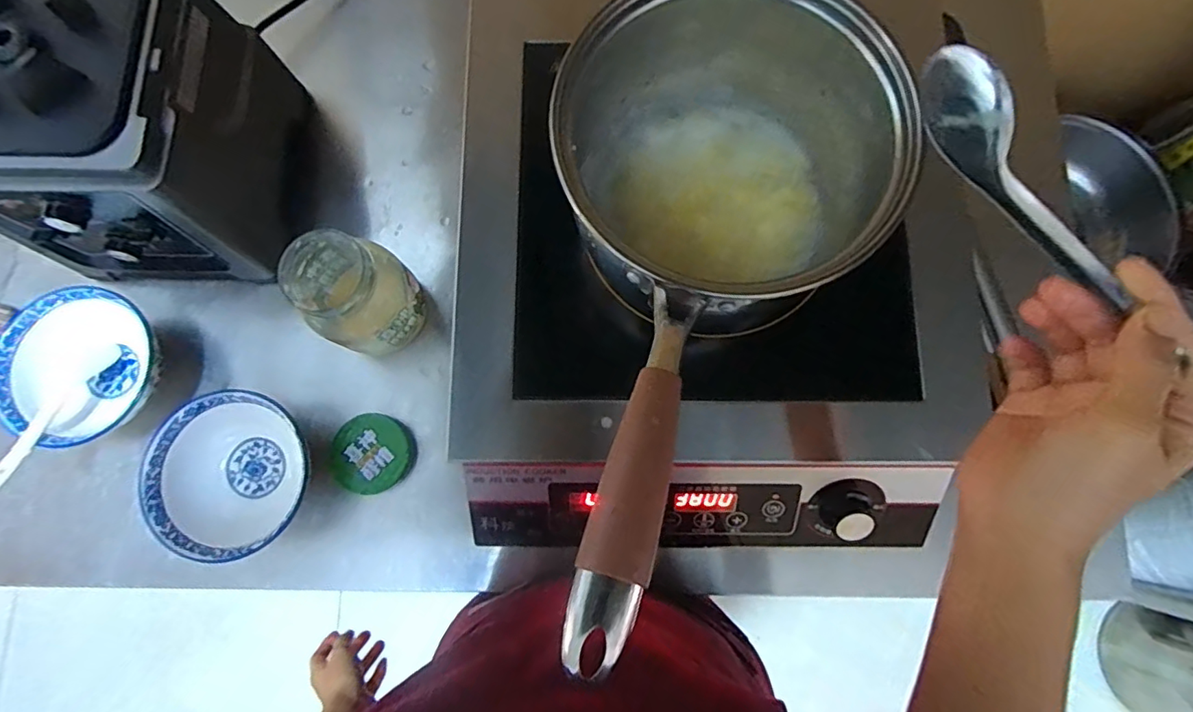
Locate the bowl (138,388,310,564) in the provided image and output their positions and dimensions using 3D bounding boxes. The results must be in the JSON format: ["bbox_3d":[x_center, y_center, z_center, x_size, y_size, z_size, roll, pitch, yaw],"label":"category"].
[{"bbox_3d":[-0.358,0.118,0.540,0.149,0.060,0.155,0,79,1],"label":"bowl"}]

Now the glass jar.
[{"bbox_3d":[-0.240,-0.063,0.543,0.106,0.129,0.099,0,79,1],"label":"glass jar"}]

